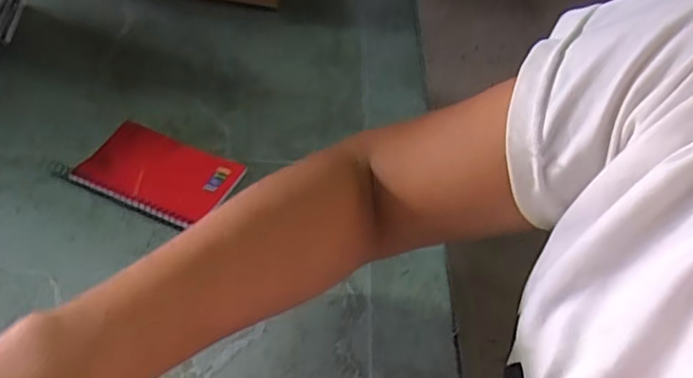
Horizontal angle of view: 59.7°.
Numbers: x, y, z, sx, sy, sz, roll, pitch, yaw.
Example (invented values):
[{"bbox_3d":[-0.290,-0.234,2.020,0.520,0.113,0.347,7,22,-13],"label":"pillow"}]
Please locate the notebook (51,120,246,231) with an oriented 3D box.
[{"bbox_3d":[-0.164,-0.019,0.511,0.135,0.013,0.083,22,49,15],"label":"notebook"}]

